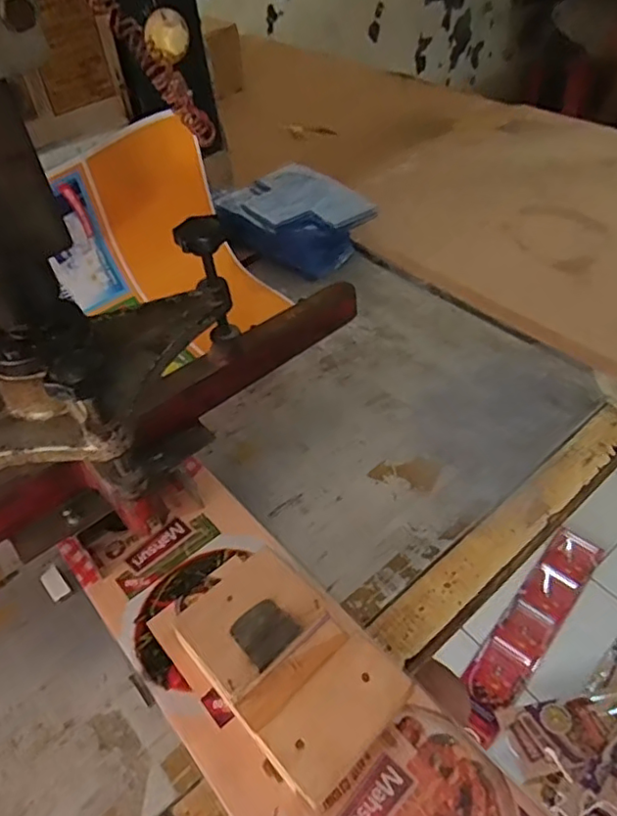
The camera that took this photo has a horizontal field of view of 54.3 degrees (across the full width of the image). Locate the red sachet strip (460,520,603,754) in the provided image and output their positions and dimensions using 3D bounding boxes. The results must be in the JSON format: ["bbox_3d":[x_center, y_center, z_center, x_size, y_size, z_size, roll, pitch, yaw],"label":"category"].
[{"bbox_3d":[0.461,0.452,1.257,0.100,0.029,0.510,31,57,30],"label":"red sachet strip"}]

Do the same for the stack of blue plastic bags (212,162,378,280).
[{"bbox_3d":[-0.021,-0.224,0.706,0.195,0.062,0.136,28,55,28],"label":"stack of blue plastic bags"}]

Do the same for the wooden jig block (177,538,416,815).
[{"bbox_3d":[-0.009,0.152,0.357,0.084,0.042,0.127,-35,53,-24],"label":"wooden jig block"}]

